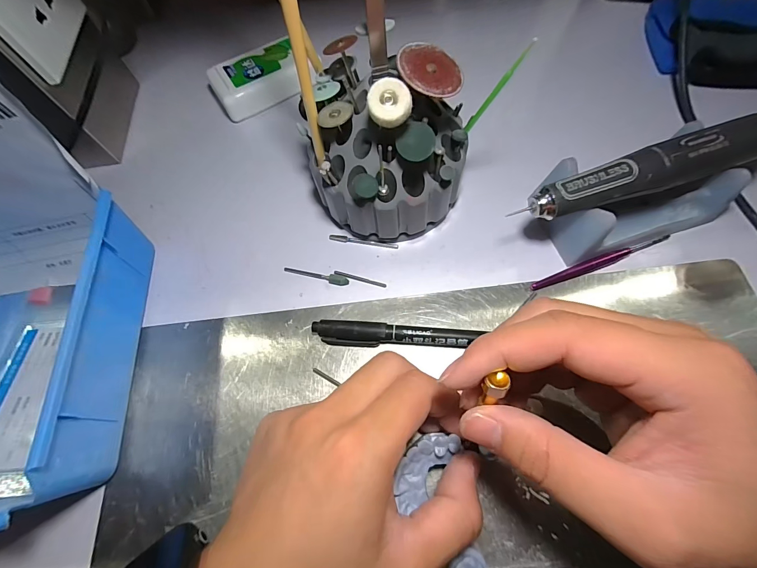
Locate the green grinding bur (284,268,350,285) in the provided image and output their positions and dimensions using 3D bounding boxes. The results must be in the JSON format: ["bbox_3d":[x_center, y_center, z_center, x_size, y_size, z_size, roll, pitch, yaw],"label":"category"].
[{"bbox_3d":[-0.043,-0.006,0.241,0.046,0.005,0.006,13,67,9],"label":"green grinding bur"}]

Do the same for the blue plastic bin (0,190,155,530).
[{"bbox_3d":[-0.218,0.044,0.200,0.146,0.066,0.159,-7,65,1],"label":"blue plastic bin"}]

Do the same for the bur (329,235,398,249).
[{"bbox_3d":[-0.011,-0.030,0.250,0.049,0.004,0.004,9,66,7],"label":"bur"}]

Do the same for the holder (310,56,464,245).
[{"bbox_3d":[0.007,-0.081,0.219,0.093,0.101,0.081,11,67,8],"label":"holder"}]

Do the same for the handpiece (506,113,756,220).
[{"bbox_3d":[0.177,-0.072,0.205,0.191,0.021,0.021,-18,67,-4],"label":"handpiece"}]

